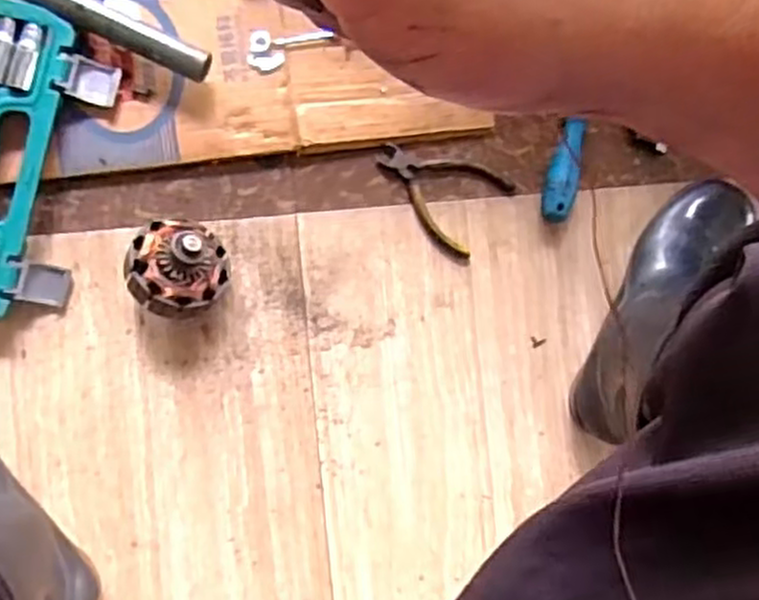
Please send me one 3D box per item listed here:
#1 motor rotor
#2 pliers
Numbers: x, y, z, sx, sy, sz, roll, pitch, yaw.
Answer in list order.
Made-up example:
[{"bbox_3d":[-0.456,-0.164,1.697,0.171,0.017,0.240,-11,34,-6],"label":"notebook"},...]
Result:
[{"bbox_3d":[-0.158,-0.025,0.612,0.071,0.066,0.076,0,90,-7],"label":"motor rotor"},{"bbox_3d":[0.050,-0.097,0.666,0.110,0.007,0.078,34,86,-5],"label":"pliers"}]

